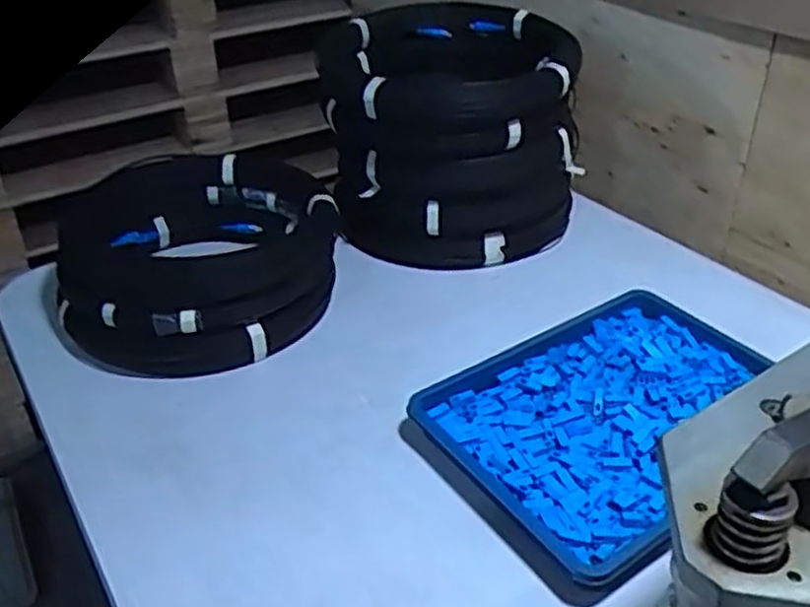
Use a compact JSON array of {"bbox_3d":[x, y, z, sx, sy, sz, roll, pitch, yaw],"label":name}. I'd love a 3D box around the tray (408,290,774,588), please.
[{"bbox_3d":[0.201,0.096,0.712,0.322,0.034,0.229,-23,39,-27],"label":"tray"}]

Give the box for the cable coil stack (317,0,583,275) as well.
[{"bbox_3d":[0.066,-0.207,0.990,0.288,0.251,0.264,3,34,8],"label":"cable coil stack"}]

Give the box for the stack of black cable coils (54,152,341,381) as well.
[{"bbox_3d":[-0.220,-0.046,0.876,0.280,0.128,0.270,-5,34,-5],"label":"stack of black cable coils"}]

